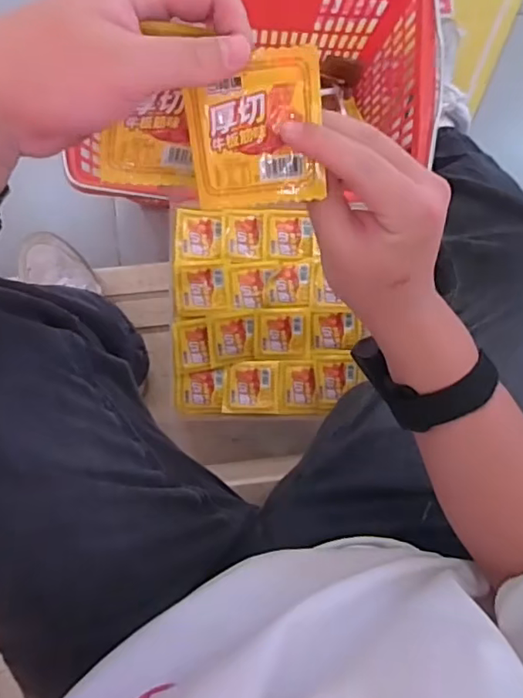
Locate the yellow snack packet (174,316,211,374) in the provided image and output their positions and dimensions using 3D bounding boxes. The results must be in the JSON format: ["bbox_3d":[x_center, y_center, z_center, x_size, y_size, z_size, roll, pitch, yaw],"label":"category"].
[{"bbox_3d":[-0.086,-0.003,0.680,0.043,0.008,0.067,-8,110,-8],"label":"yellow snack packet"}]

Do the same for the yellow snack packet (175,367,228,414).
[{"bbox_3d":[-0.077,0.054,0.697,0.064,0.011,0.057,-1,93,-4],"label":"yellow snack packet"}]

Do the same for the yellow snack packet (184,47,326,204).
[{"bbox_3d":[-0.003,-0.108,0.276,0.066,0.004,0.071,-4,119,5],"label":"yellow snack packet"}]

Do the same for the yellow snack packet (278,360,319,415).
[{"bbox_3d":[0.046,0.049,0.693,0.049,0.004,0.067,-1,93,-4],"label":"yellow snack packet"}]

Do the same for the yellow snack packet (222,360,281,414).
[{"bbox_3d":[-0.013,0.049,0.696,0.069,0.008,0.066,1,92,-4],"label":"yellow snack packet"}]

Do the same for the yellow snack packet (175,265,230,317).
[{"bbox_3d":[-0.072,-0.073,0.673,0.065,0.017,0.061,-6,93,-3],"label":"yellow snack packet"}]

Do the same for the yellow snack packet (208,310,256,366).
[{"bbox_3d":[-0.037,-0.013,0.685,0.058,0.008,0.067,-9,118,-12],"label":"yellow snack packet"}]

